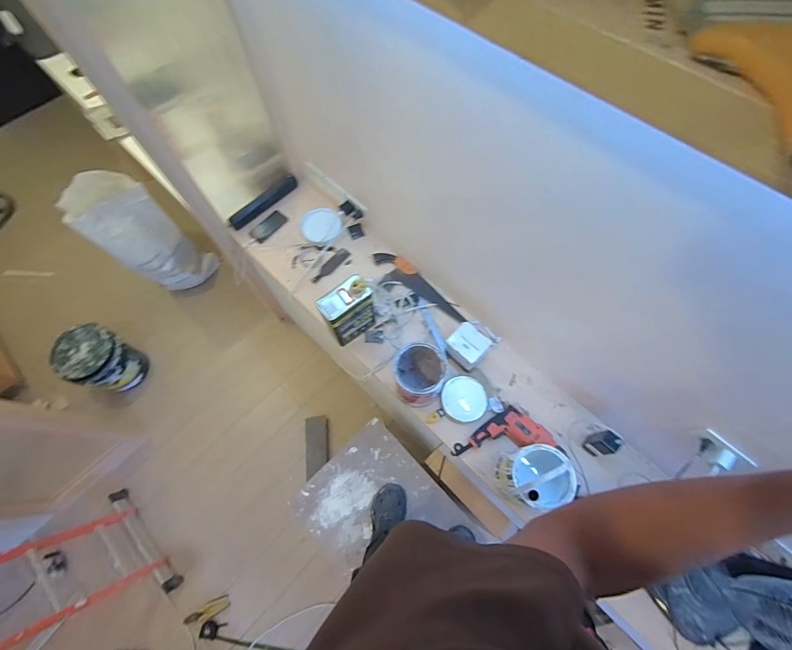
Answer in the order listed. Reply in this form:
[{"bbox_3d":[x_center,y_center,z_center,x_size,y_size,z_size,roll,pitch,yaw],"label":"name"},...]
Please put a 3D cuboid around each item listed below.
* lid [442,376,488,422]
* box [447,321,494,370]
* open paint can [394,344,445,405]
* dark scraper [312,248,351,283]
[{"bbox_3d":[0.232,0.251,1.223,0.146,0.013,0.146,-1,79,7],"label":"lid"},{"bbox_3d":[0.249,0.081,1.261,0.131,0.115,0.120,39,74,16],"label":"box"},{"bbox_3d":[0.077,0.169,1.188,0.159,0.202,0.170,-1,68,2],"label":"open paint can"},{"bbox_3d":[-0.270,-0.243,1.473,0.041,0.012,0.194,40,75,16],"label":"dark scraper"}]

